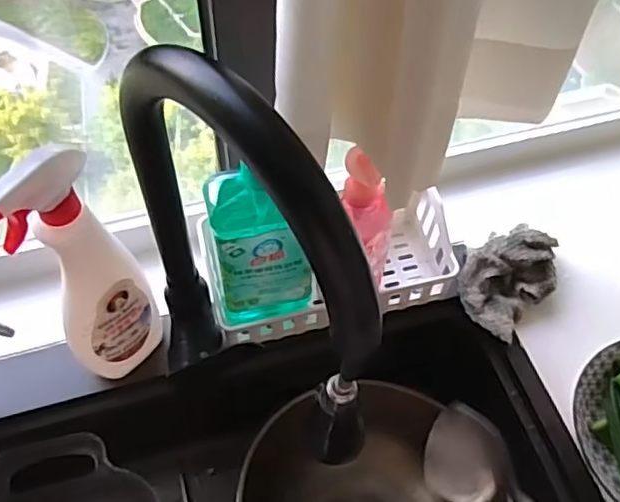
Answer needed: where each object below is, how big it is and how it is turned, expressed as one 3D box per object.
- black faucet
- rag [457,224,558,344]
[{"bbox_3d":[-0.055,0.041,0.443,0.051,0.394,0.250,-34,64,-22],"label":"black faucet"},{"bbox_3d":[0.224,0.028,0.701,0.092,0.053,0.121,33,61,18],"label":"rag"}]

